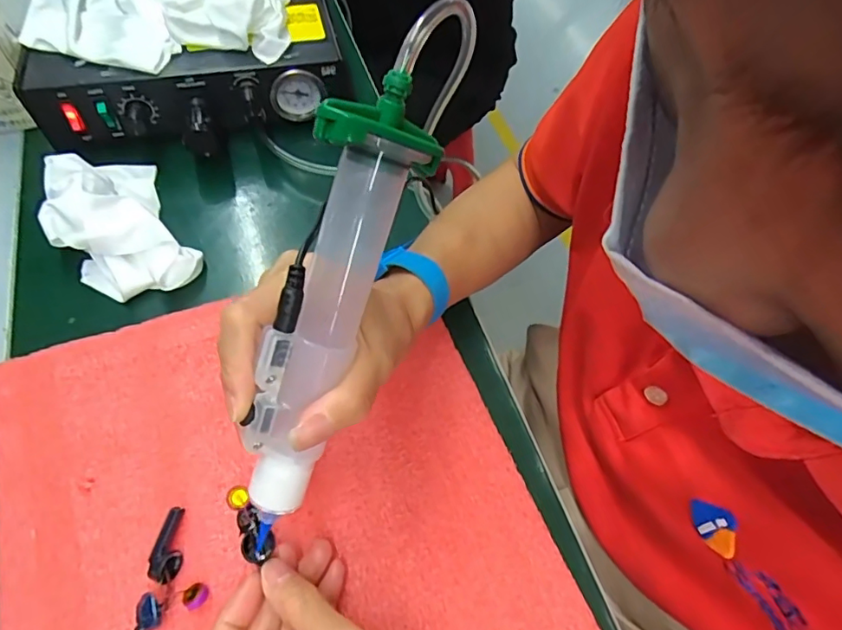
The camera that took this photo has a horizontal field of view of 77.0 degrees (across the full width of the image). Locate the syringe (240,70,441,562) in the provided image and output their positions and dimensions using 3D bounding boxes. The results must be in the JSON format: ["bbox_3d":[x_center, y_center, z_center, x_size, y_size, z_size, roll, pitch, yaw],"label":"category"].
[{"bbox_3d":[-0.041,0.011,0.206,0.030,0.199,0.031,23,15,11],"label":"syringe"}]

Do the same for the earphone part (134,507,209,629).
[{"bbox_3d":[-0.127,0.125,0.261,0.032,0.012,0.048,-21,61,-16],"label":"earphone part"}]

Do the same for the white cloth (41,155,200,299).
[{"bbox_3d":[-0.213,-0.067,0.367,0.075,0.046,0.130,-28,63,-19],"label":"white cloth"}]

